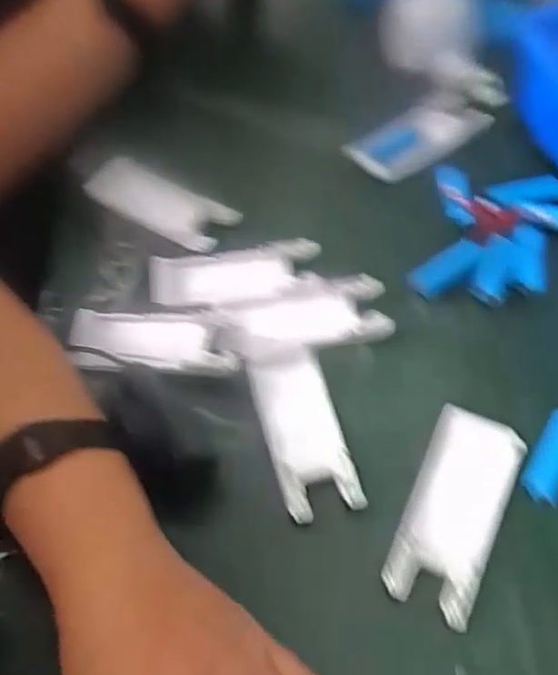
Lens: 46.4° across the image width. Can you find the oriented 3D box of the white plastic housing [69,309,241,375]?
[{"bbox_3d":[-0.078,0.001,0.401,0.108,0.015,0.043,4,58,6],"label":"white plastic housing"}]

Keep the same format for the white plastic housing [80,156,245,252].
[{"bbox_3d":[-0.087,-0.098,0.472,0.115,0.010,0.042,29,64,20],"label":"white plastic housing"}]

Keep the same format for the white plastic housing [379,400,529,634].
[{"bbox_3d":[0.092,0.088,0.337,0.047,0.016,0.104,21,61,16],"label":"white plastic housing"}]

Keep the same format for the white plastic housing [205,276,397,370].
[{"bbox_3d":[0.012,-0.014,0.409,0.112,0.016,0.050,-11,56,-8],"label":"white plastic housing"}]

